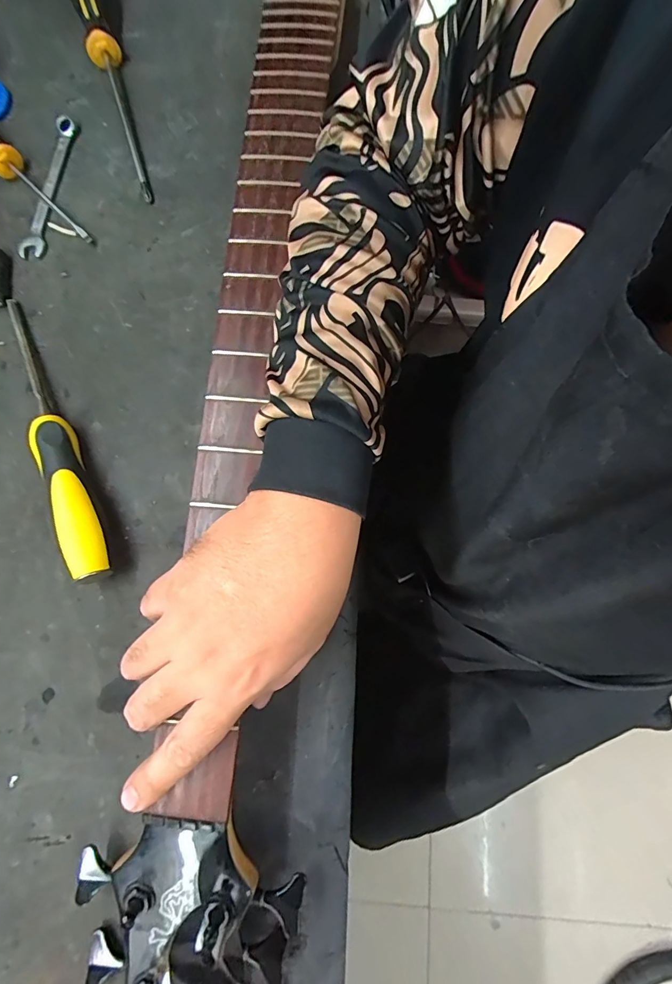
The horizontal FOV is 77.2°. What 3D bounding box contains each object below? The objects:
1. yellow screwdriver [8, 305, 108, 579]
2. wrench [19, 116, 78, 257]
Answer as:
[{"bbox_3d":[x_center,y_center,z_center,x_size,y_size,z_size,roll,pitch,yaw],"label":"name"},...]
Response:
[{"bbox_3d":[-0.215,-0.049,0.317,0.026,0.035,0.242,-25,81,-4],"label":"yellow screwdriver"},{"bbox_3d":[-0.252,-0.268,0.367,0.024,0.013,0.133,6,80,1],"label":"wrench"}]

